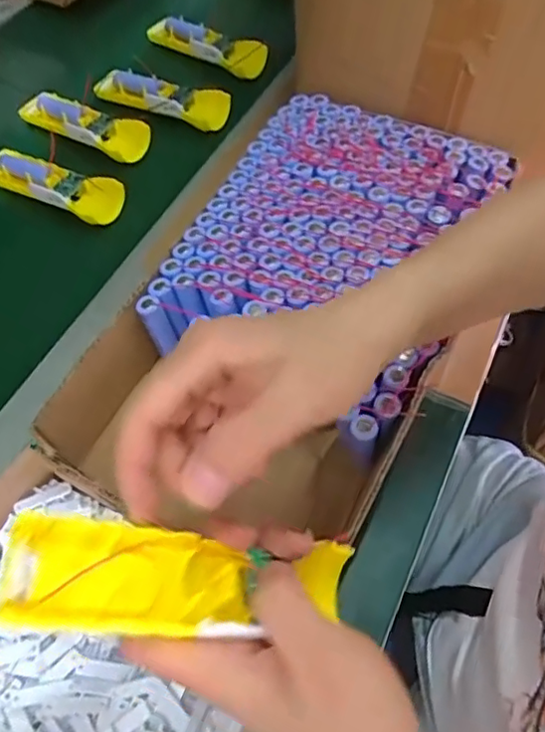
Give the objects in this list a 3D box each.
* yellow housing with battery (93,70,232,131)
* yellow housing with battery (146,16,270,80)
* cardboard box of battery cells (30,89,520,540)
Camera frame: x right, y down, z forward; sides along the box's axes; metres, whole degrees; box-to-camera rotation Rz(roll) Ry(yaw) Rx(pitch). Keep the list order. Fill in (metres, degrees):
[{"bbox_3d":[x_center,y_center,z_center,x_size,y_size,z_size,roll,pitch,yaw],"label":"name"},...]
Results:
[{"bbox_3d":[-0.126,-0.296,0.630,0.158,0.032,0.039,16,62,11],"label":"yellow housing with battery"},{"bbox_3d":[-0.078,-0.385,0.675,0.158,0.025,0.047,31,66,18],"label":"yellow housing with battery"},{"bbox_3d":[0.024,-0.049,0.462,0.231,0.083,0.396,27,64,16],"label":"cardboard box of battery cells"}]

